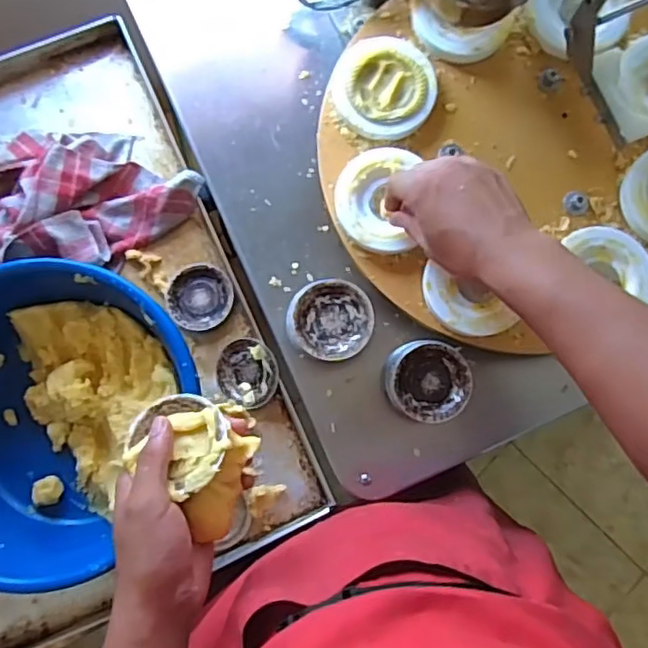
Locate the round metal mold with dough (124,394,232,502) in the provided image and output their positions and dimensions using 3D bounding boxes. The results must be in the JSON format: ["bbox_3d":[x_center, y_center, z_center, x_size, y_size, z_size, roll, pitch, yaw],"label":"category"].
[{"bbox_3d":[-0.106,0.086,0.470,0.074,0.027,0.068,27,62,10],"label":"round metal mold with dough"}]

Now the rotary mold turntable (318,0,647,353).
[{"bbox_3d":[0.200,-0.162,0.621,0.396,0.037,0.364,-9,83,-2],"label":"rotary mold turntable"}]

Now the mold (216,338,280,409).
[{"bbox_3d":[-0.084,0.054,0.702,0.068,0.033,0.075,-8,83,-1],"label":"mold"}]

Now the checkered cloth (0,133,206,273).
[{"bbox_3d":[-0.266,-0.142,0.714,0.253,0.053,0.162,2,83,0],"label":"checkered cloth"}]

